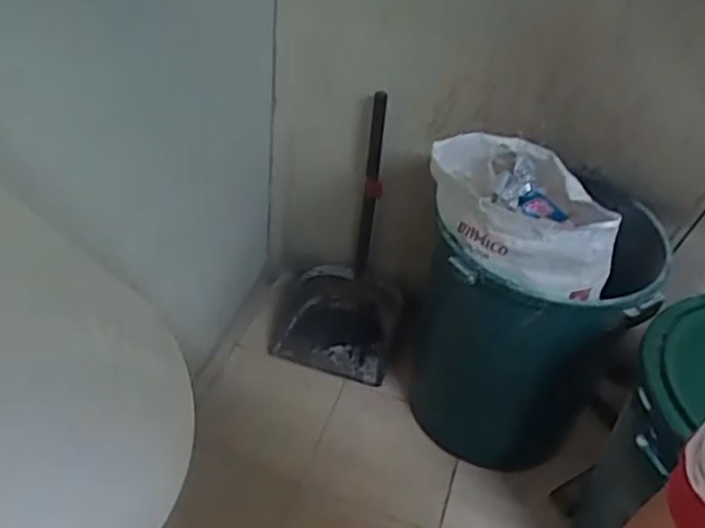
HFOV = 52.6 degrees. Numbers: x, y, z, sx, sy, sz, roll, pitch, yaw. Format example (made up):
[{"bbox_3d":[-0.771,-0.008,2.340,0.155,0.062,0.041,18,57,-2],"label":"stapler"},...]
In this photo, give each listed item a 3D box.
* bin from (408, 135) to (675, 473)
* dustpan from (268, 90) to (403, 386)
[{"bbox_3d":[0.303,0.108,1.390,0.311,0.631,0.346,-7,42,-17],"label":"bin"},{"bbox_3d":[-0.014,-0.039,1.608,0.295,0.552,0.272,10,40,3],"label":"dustpan"}]

